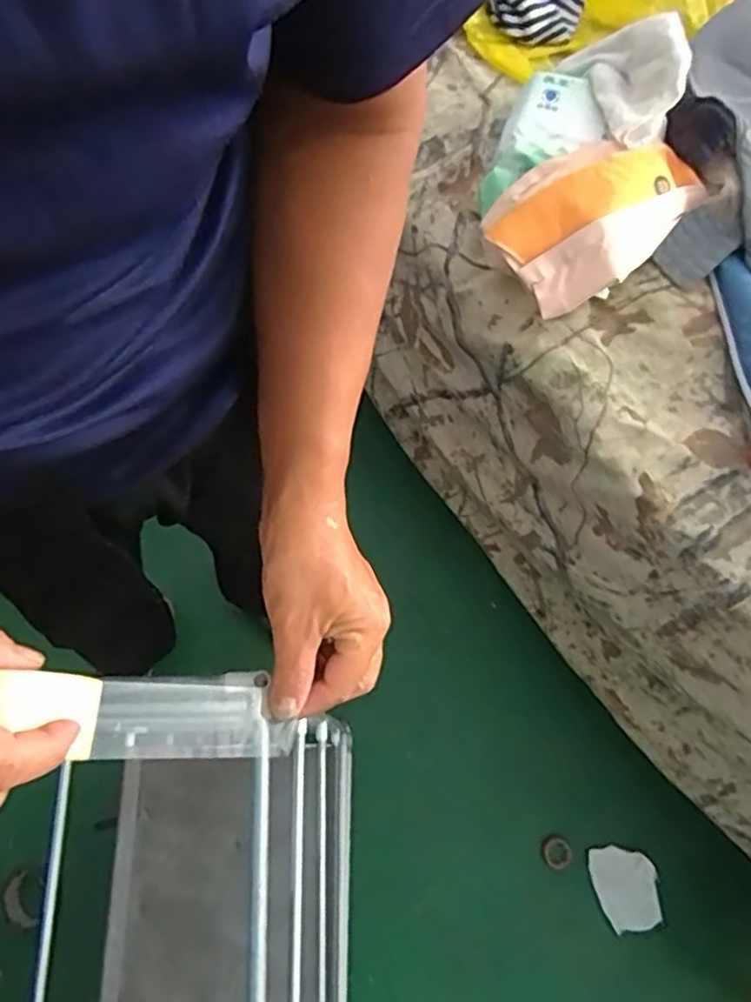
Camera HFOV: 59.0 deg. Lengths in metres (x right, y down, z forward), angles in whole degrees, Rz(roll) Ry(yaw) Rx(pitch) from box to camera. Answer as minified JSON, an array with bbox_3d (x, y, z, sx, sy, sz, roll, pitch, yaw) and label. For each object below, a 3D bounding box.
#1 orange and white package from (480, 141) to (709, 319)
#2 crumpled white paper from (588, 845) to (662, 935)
[{"bbox_3d":[0.247,-0.313,0.717,0.230,0.060,0.150,-33,74,-11],"label":"orange and white package"},{"bbox_3d":[0.429,0.661,1.134,0.104,0.011,0.132,-8,70,-3],"label":"crumpled white paper"}]

